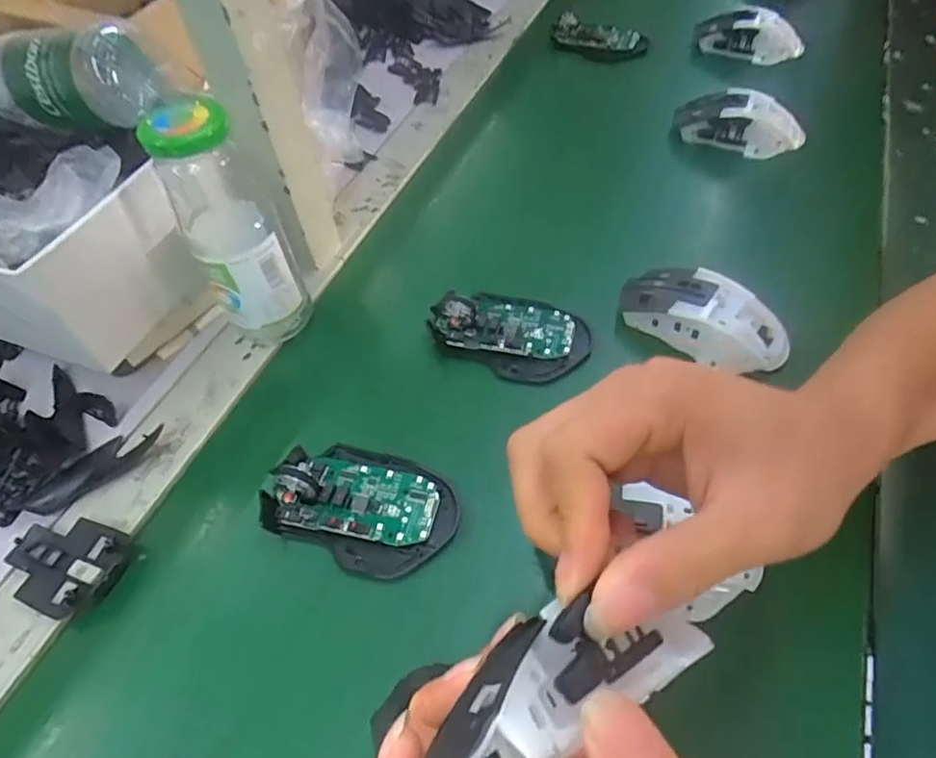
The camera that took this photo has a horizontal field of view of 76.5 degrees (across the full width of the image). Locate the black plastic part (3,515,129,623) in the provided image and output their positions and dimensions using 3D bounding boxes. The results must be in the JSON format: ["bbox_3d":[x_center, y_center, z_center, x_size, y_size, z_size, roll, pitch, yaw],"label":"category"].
[{"bbox_3d":[-0.232,0.107,0.344,0.067,0.009,0.051,13,55,14],"label":"black plastic part"}]

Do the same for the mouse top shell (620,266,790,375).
[{"bbox_3d":[0.163,-0.045,0.410,0.113,0.032,0.051,27,59,23],"label":"mouse top shell"}]

